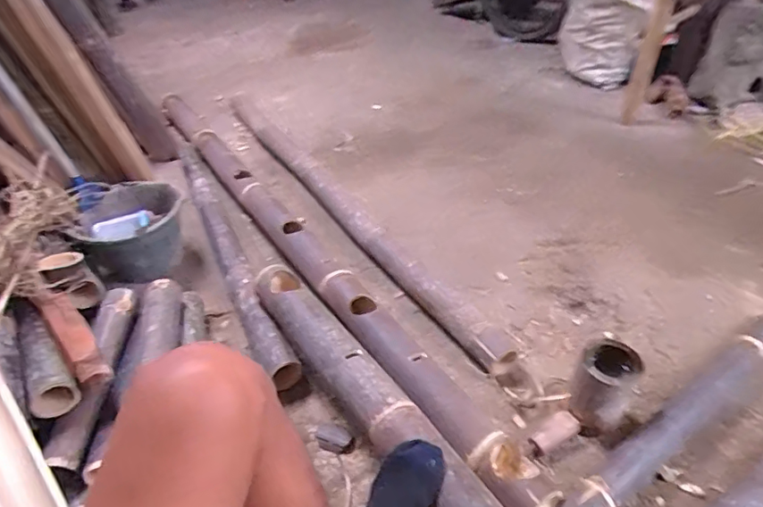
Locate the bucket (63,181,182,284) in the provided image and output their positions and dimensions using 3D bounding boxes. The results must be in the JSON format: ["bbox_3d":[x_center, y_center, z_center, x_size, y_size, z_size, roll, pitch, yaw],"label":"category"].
[{"bbox_3d":[-0.636,-0.039,1.338,0.261,0.198,0.229,-17,39,-16],"label":"bucket"}]

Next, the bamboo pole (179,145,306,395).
[{"bbox_3d":[-0.442,-0.075,1.384,0.072,0.069,1.180,-19,40,-19],"label":"bamboo pole"}]

